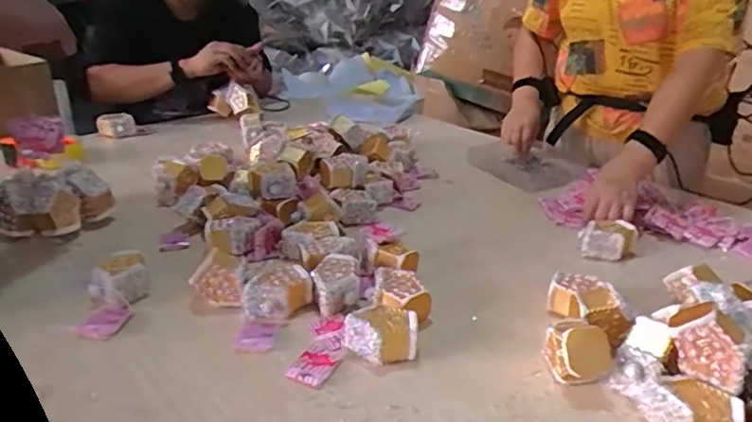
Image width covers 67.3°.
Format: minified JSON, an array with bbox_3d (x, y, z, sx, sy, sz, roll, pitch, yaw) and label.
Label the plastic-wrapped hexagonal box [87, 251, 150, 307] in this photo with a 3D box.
[{"bbox_3d":[-0.372,0.099,0.818,0.073,0.051,0.070,-23,32,-39],"label":"plastic-wrapped hexagonal box"}]

